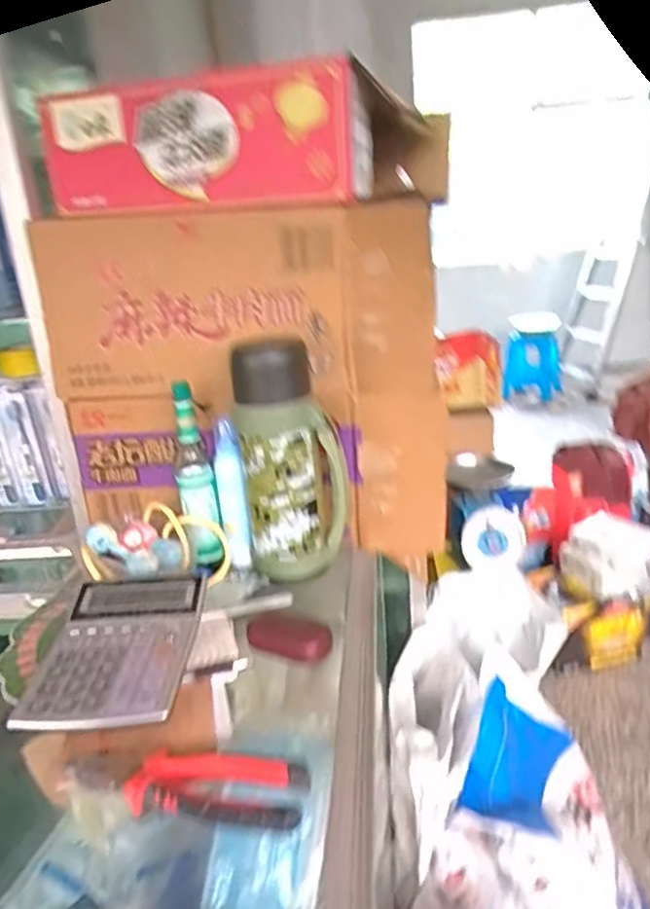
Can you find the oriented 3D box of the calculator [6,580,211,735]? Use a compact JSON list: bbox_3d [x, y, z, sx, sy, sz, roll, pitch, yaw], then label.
[{"bbox_3d":[-0.198,0.181,0.603,0.136,0.030,0.177,-4,19,4],"label":"calculator"}]

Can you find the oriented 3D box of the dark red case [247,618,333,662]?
[{"bbox_3d":[-0.034,0.181,0.618,0.077,0.025,0.039,3,20,24],"label":"dark red case"}]

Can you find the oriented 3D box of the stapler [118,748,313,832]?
[{"bbox_3d":[-0.079,0.243,0.464,0.126,0.020,0.048,-1,19,13],"label":"stapler"}]

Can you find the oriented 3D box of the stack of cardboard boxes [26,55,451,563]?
[{"bbox_3d":[-0.078,-0.160,0.789,0.496,0.512,0.242,-7,19,-3],"label":"stack of cardboard boxes"}]

